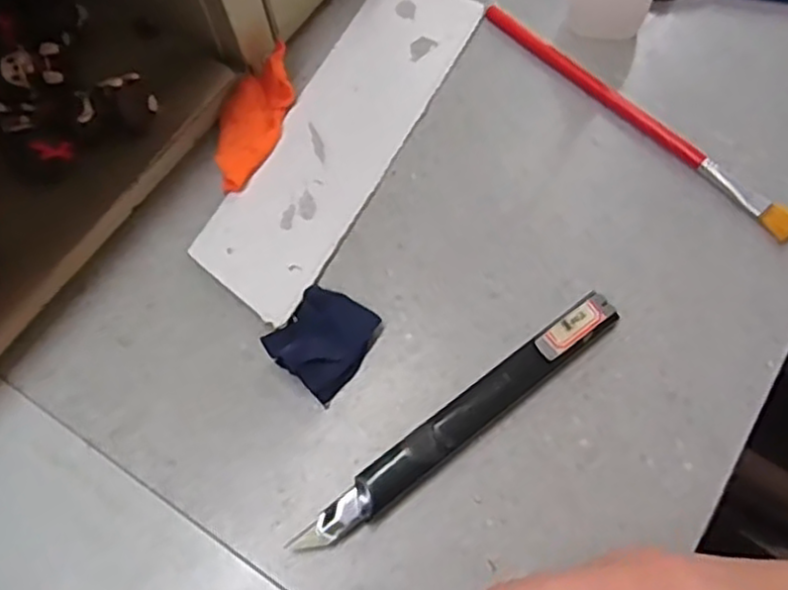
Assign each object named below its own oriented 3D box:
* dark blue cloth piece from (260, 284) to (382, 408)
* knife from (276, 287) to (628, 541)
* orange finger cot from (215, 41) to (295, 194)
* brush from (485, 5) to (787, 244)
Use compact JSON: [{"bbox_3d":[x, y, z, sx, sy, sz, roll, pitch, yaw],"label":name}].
[{"bbox_3d":[-0.027,0.017,0.274,0.032,0.015,0.038,31,71,15],"label":"dark blue cloth piece"},{"bbox_3d":[0.026,0.046,0.260,0.142,0.012,0.015,-36,70,-12],"label":"knife"},{"bbox_3d":[-0.064,-0.080,0.316,0.026,0.015,0.070,12,68,8],"label":"orange finger cot"},{"bbox_3d":[0.105,-0.081,0.314,0.015,0.008,0.168,-42,71,-14],"label":"brush"}]

